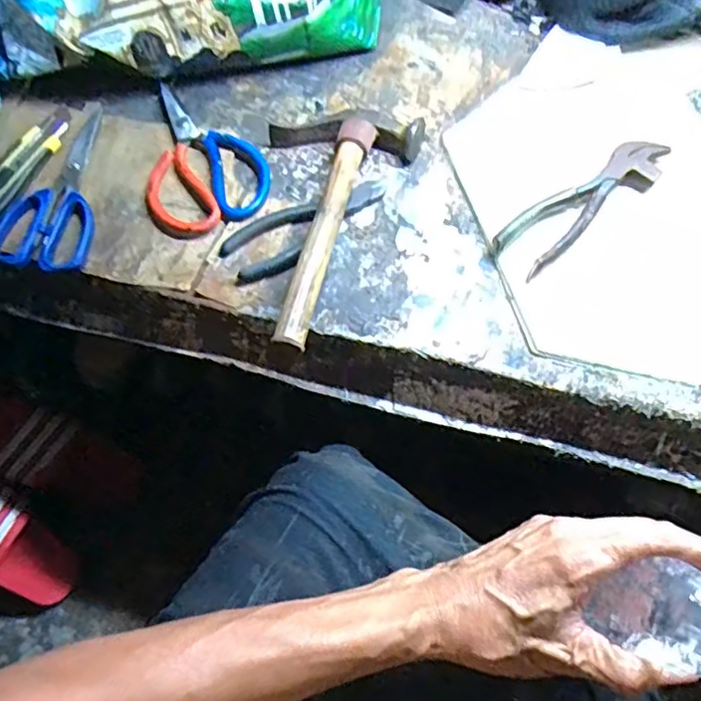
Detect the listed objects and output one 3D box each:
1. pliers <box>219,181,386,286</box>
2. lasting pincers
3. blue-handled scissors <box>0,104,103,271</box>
[{"bbox_3d":[-0.039,-0.110,0.530,0.153,0.008,0.058,-32,70,-11],"label":"pliers"},{"bbox_3d":[0.205,-0.131,0.530,0.188,0.022,0.048,-38,71,-13],"label":"lasting pincers"},{"bbox_3d":[-0.262,-0.152,0.547,0.083,0.011,0.179,5,68,4],"label":"blue-handled scissors"}]

